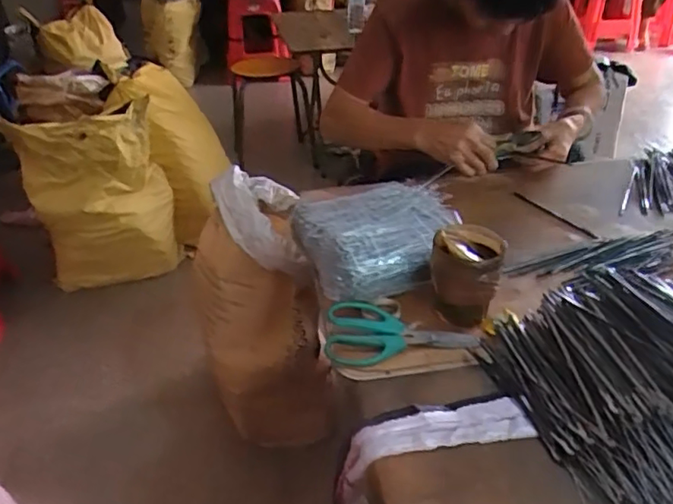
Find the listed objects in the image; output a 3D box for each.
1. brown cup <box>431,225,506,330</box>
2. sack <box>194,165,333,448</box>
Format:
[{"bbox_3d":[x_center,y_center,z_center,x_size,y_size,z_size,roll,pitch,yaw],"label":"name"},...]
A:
[{"bbox_3d":[0.163,0.028,0.724,0.083,0.106,0.089,-2,34,1],"label":"brown cup"},{"bbox_3d":[-0.175,0.112,1.313,0.256,0.539,0.391,-10,34,-11],"label":"sack"}]

